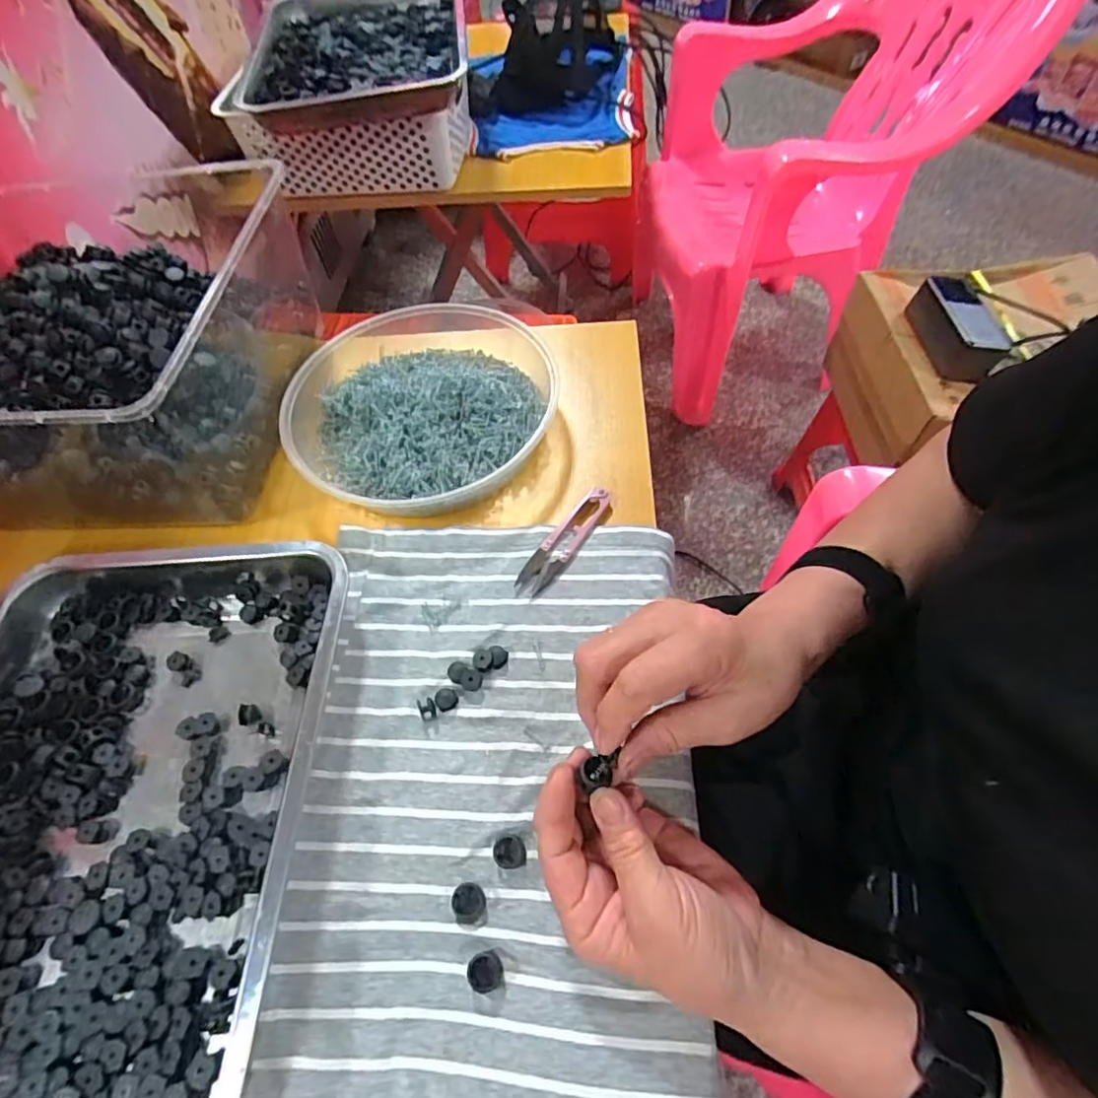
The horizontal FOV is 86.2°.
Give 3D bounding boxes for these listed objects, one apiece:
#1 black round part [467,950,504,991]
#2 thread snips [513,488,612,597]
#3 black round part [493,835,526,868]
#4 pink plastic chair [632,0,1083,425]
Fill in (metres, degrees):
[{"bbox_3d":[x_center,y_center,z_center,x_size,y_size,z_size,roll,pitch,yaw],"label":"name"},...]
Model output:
[{"bbox_3d":[-0.033,0.219,0.304,0.018,0.005,0.018,-1,58,2],"label":"black round part"},{"bbox_3d":[0.011,-0.007,0.436,0.023,0.011,0.102,30,65,20],"label":"thread snips"},{"bbox_3d":[-0.022,0.171,0.331,0.018,0.004,0.016,0,58,3],"label":"black round part"},{"bbox_3d":[0.413,-0.670,1.039,0.452,0.625,0.492,-12,57,-2],"label":"pink plastic chair"}]

